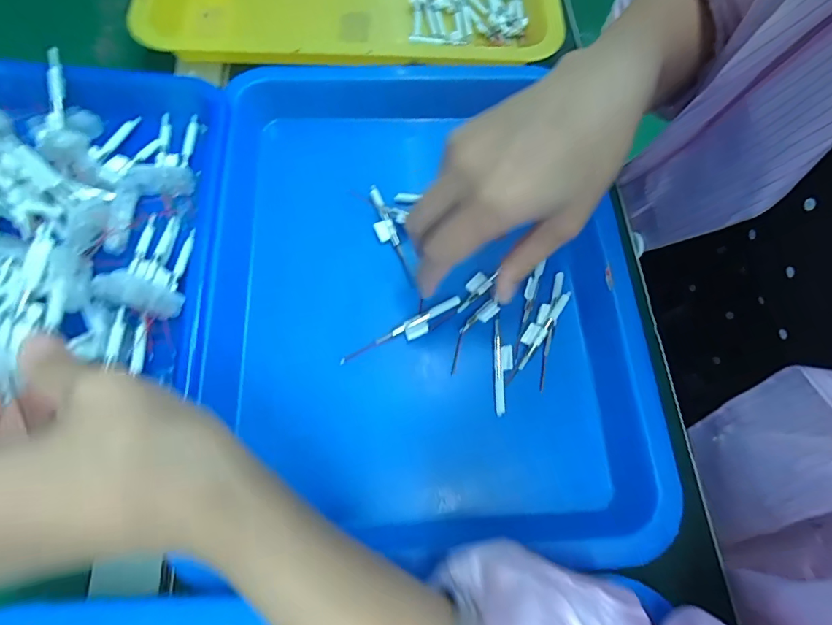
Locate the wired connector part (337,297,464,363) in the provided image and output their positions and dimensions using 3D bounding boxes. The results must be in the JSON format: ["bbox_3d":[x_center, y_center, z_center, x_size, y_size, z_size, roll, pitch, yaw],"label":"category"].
[{"bbox_3d":[-0.008,0.012,0.284,0.083,0.004,0.013,-26,72,-11],"label":"wired connector part"}]

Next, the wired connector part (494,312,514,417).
[{"bbox_3d":[0.054,0.031,0.279,0.011,0.006,0.061,4,69,-1],"label":"wired connector part"}]

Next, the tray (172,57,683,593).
[{"bbox_3d":[0.001,-0.018,0.308,0.279,0.066,0.325,-3,69,-3],"label":"tray"}]

